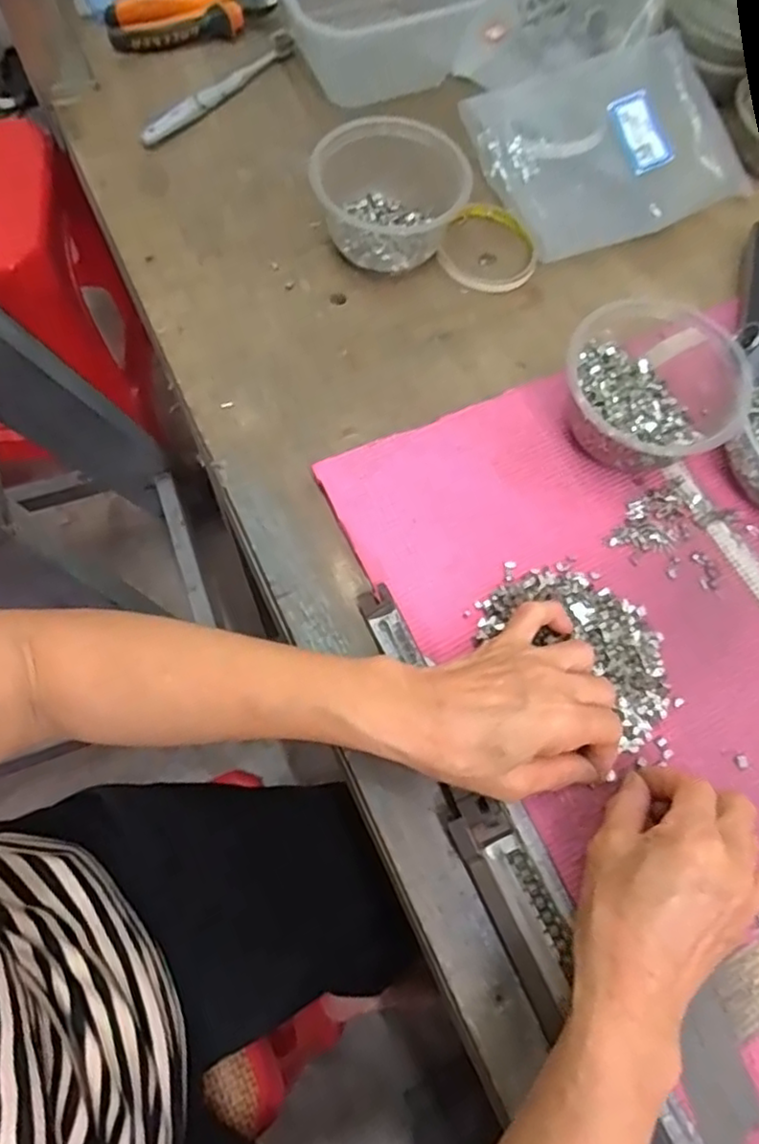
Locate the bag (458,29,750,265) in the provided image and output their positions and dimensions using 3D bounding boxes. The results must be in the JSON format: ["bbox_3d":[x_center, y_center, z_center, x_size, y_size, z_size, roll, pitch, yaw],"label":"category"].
[{"bbox_3d":[0.195,-0.360,0.556,0.214,0.030,0.159,-23,72,-13],"label":"bag"}]

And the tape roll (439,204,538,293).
[{"bbox_3d":[0.090,-0.263,0.535,0.077,0.014,0.083,0,70,-1],"label":"tape roll"}]

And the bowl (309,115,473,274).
[{"bbox_3d":[0.008,-0.286,0.506,0.114,0.064,0.098,-1,68,-3],"label":"bowl"}]

